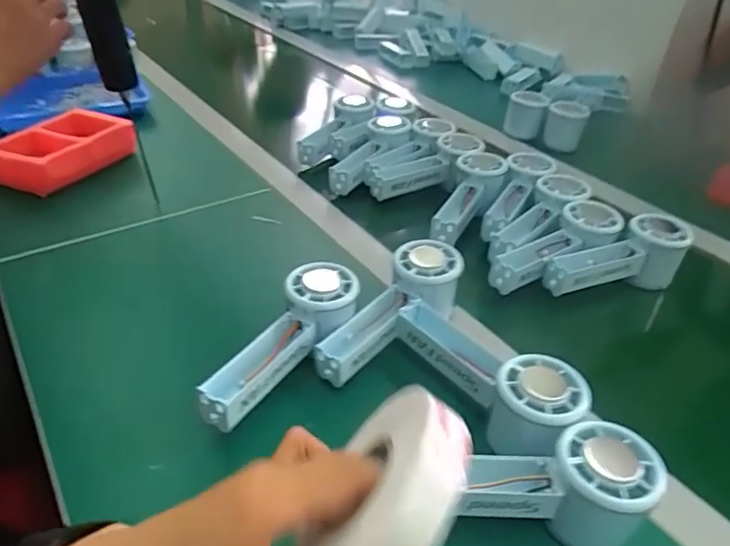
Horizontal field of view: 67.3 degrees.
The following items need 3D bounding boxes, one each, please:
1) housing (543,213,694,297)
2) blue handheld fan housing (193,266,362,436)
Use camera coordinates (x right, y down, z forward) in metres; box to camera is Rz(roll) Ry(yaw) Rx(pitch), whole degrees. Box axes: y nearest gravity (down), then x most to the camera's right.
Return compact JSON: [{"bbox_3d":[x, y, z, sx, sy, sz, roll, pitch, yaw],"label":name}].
[{"bbox_3d":[0.252,-0.012,0.535,0.161,0.050,0.054,-13,41,-24],"label":"housing"},{"bbox_3d":[-0.060,0.049,0.407,0.050,0.039,0.154,23,54,25],"label":"blue handheld fan housing"}]

